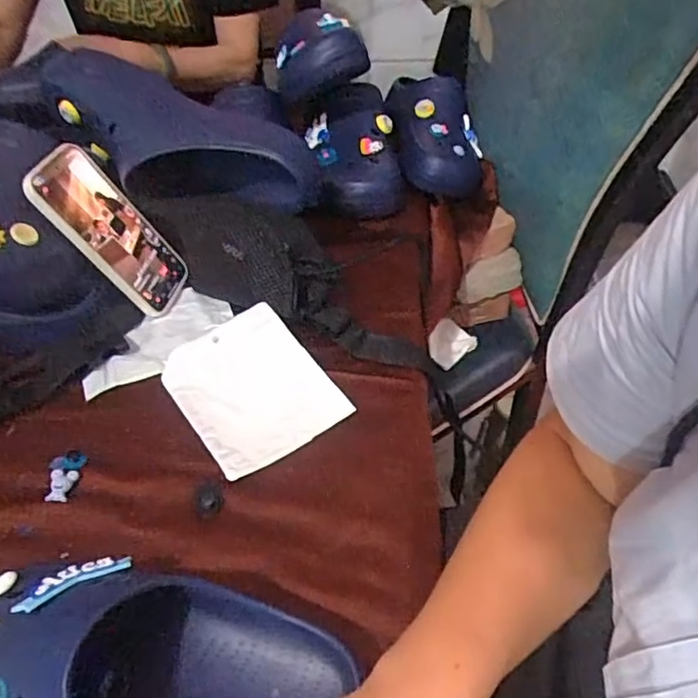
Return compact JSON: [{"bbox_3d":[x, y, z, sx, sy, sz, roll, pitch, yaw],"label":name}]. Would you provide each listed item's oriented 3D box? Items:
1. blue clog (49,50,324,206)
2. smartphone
[{"bbox_3d":[-0.167,-0.210,0.577,0.267,0.092,0.112,20,47,-6],"label":"blue clog"},{"bbox_3d":[-0.223,-0.111,0.551,0.008,0.166,0.088,-15,38,31],"label":"smartphone"}]

